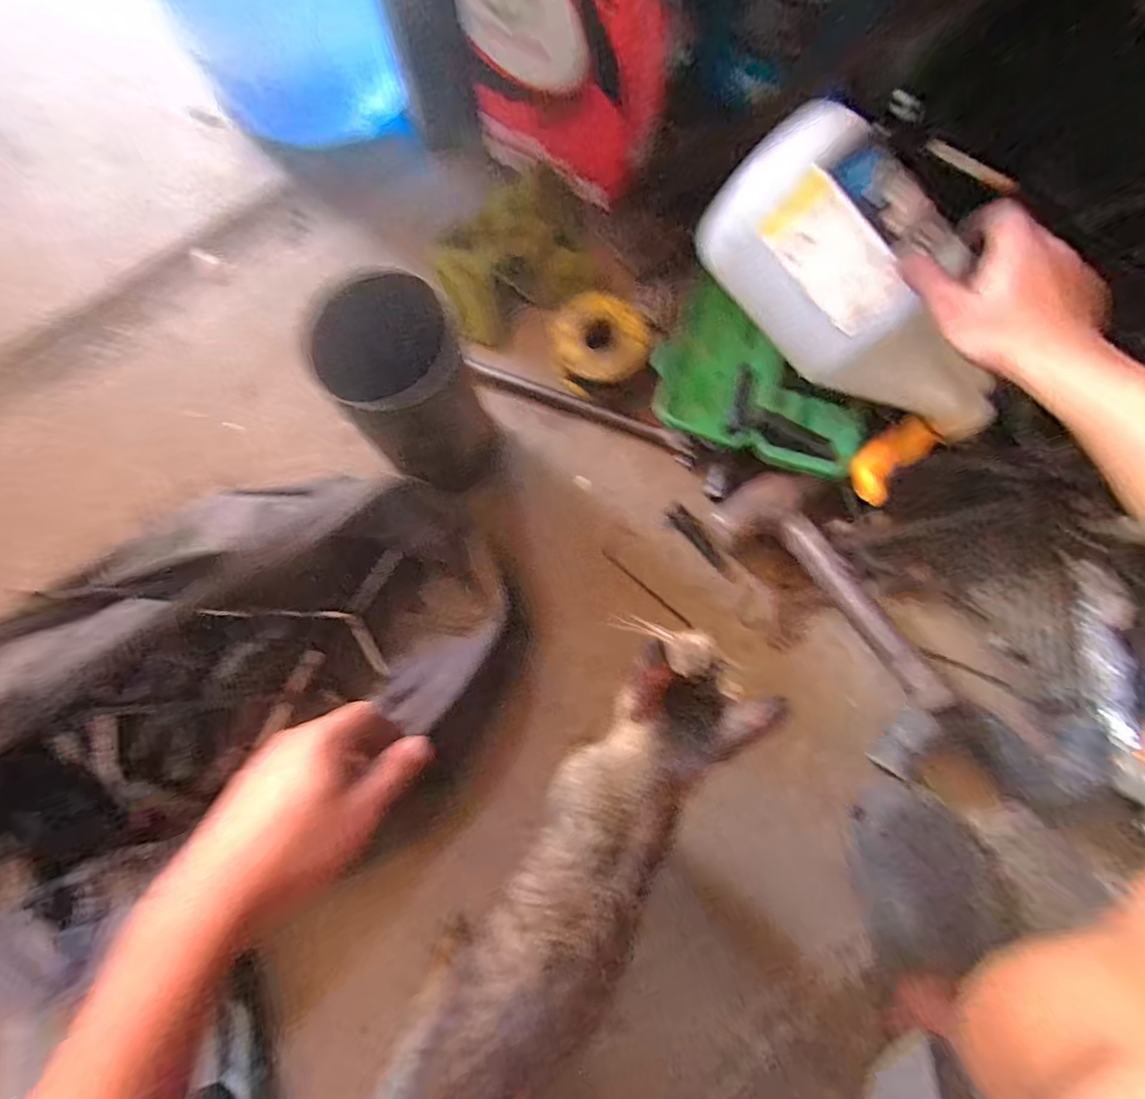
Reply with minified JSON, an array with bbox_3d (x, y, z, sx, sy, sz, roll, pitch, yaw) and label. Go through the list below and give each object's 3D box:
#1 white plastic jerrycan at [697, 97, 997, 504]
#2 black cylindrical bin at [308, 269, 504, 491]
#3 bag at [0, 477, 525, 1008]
[{"bbox_3d":[0.245,-0.199,0.475,0.120,0.118,0.306,-46,111,-8],"label":"white plastic jerrycan"},{"bbox_3d":[-0.137,-0.133,0.512,0.106,0.210,0.109,0,78,-1],"label":"black cylindrical bin"},{"bbox_3d":[-0.281,0.126,0.478,0.467,0.185,0.320,-18,79,-5],"label":"bag"}]

